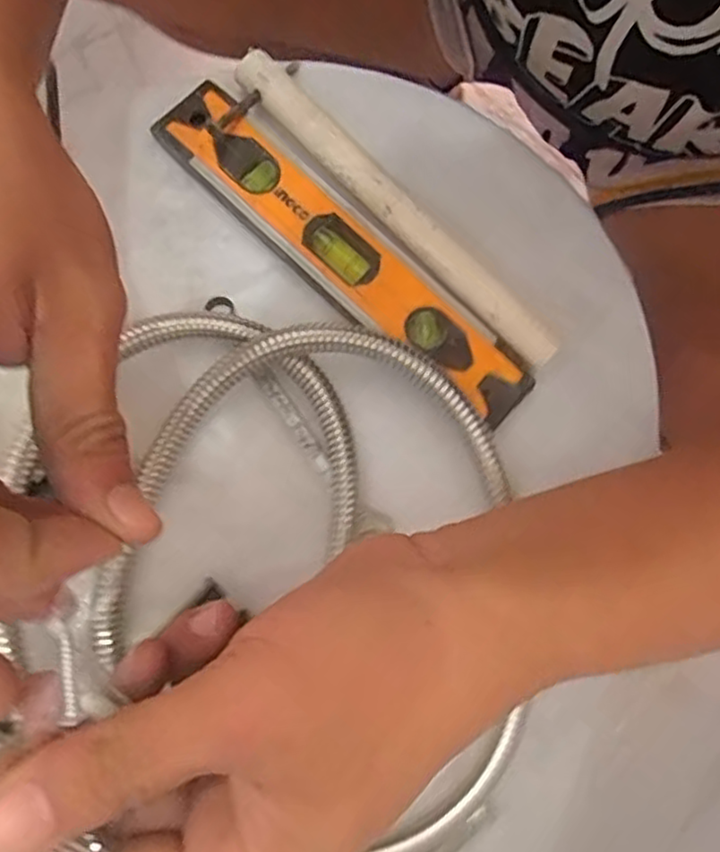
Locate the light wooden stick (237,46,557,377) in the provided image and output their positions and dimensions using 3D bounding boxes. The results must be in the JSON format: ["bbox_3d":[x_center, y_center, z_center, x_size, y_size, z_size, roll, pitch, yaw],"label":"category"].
[{"bbox_3d":[0.016,-0.105,0.321,0.019,0.014,0.203,-44,83,-8],"label":"light wooden stick"}]

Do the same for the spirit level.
[{"bbox_3d":[-0.009,-0.084,0.320,0.045,0.017,0.216,-44,83,-8],"label":"spirit level"}]

